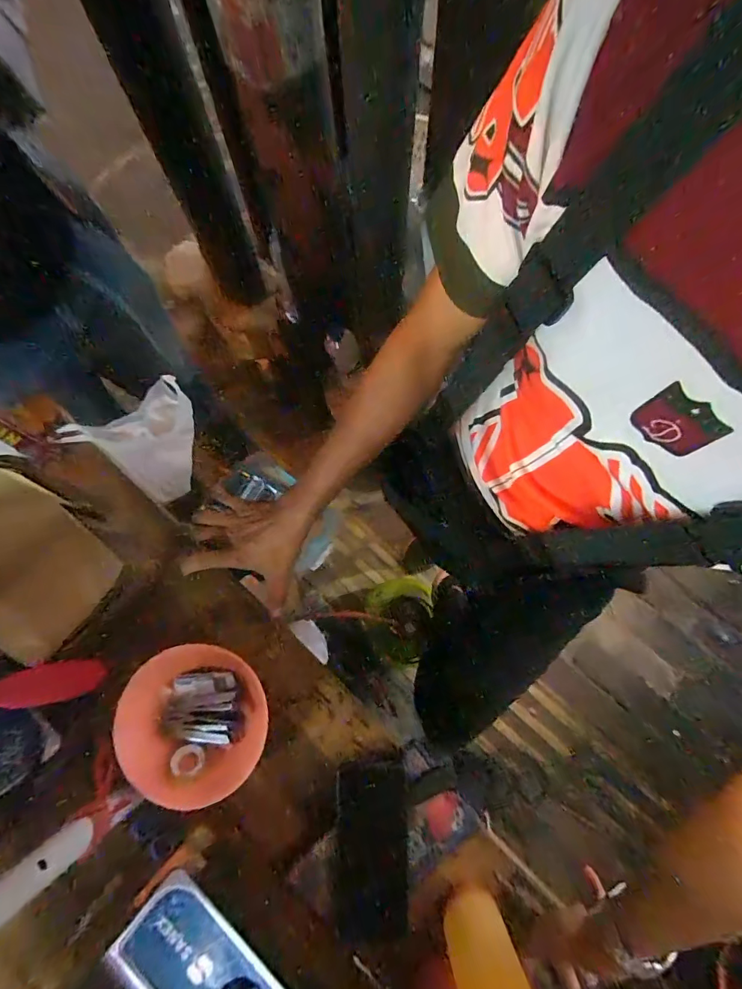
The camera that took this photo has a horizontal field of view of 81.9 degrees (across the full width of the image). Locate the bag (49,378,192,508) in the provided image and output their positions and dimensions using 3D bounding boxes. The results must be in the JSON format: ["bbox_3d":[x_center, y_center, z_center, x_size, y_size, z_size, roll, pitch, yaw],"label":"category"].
[{"bbox_3d":[-0.366,-0.100,0.721,0.047,0.258,0.178,23,74,24],"label":"bag"}]

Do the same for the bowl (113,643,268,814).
[{"bbox_3d":[-0.202,0.261,0.497,0.156,0.056,0.160,0,77,1],"label":"bowl"}]

